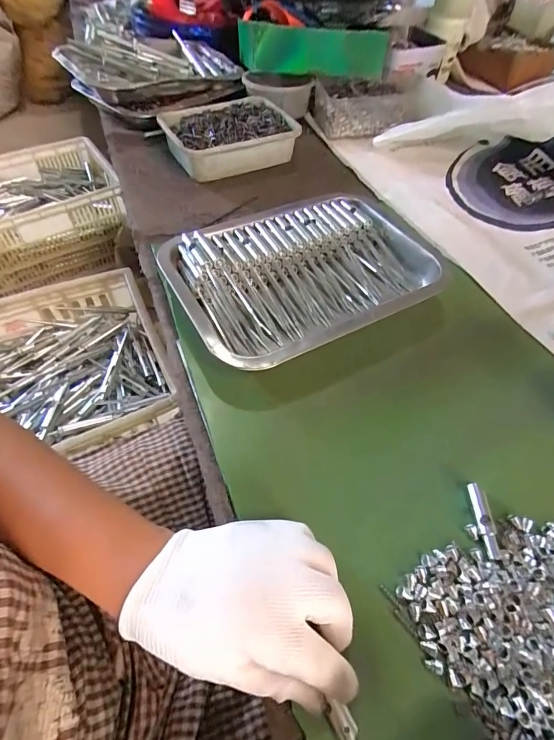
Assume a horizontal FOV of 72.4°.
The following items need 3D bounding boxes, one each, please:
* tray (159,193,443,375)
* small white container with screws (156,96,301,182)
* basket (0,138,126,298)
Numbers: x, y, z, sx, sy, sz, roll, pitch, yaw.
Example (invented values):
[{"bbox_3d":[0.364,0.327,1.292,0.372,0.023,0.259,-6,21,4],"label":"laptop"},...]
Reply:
[{"bbox_3d":[0.032,-0.101,0.387,0.268,0.041,0.188,-26,62,-19],"label":"tray"},{"bbox_3d":[-0.067,-0.330,0.539,0.177,0.044,0.122,-23,61,-18],"label":"small white container with screws"},{"bbox_3d":[-0.683,-0.433,1.089,0.461,0.221,0.317,-24,61,-18],"label":"basket"}]

